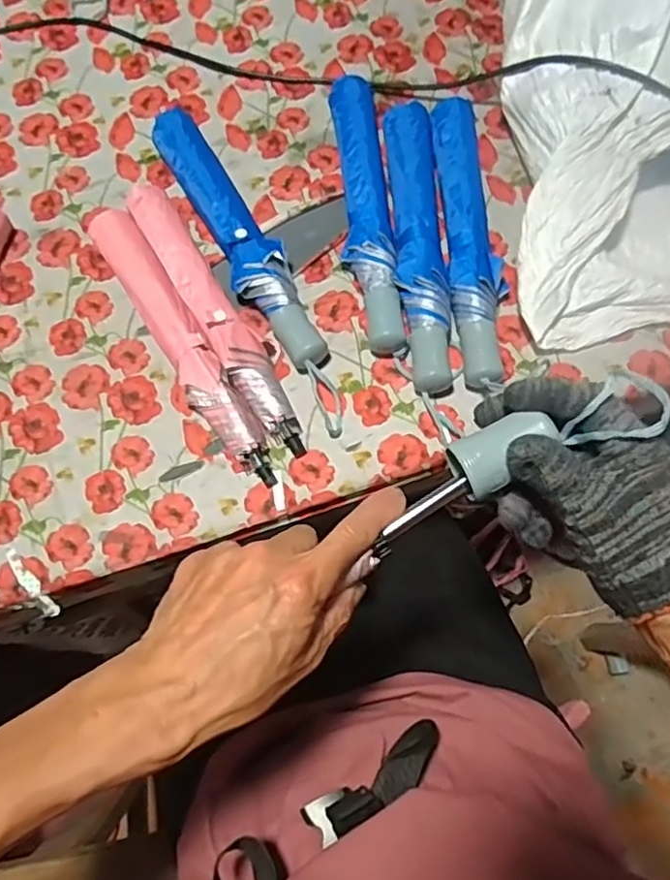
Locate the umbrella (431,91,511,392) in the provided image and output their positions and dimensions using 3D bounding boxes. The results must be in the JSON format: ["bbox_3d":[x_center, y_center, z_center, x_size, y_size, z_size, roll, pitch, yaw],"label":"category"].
[{"bbox_3d":[0.141,-0.214,0.653,0.066,0.039,0.356,-2,71,-1],"label":"umbrella"}]

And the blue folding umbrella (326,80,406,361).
[{"bbox_3d":[0.032,-0.248,0.670,0.052,0.045,0.332,-4,71,-1],"label":"blue folding umbrella"}]

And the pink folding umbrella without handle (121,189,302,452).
[{"bbox_3d":[-0.116,-0.130,0.624,0.051,0.036,0.322,-29,74,-10],"label":"pink folding umbrella without handle"}]

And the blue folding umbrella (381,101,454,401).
[{"bbox_3d":[0.088,-0.203,0.650,0.055,0.041,0.345,-2,71,-1],"label":"blue folding umbrella"}]

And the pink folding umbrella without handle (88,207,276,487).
[{"bbox_3d":[-0.152,-0.100,0.619,0.041,0.033,0.332,-30,74,-10],"label":"pink folding umbrella without handle"}]

